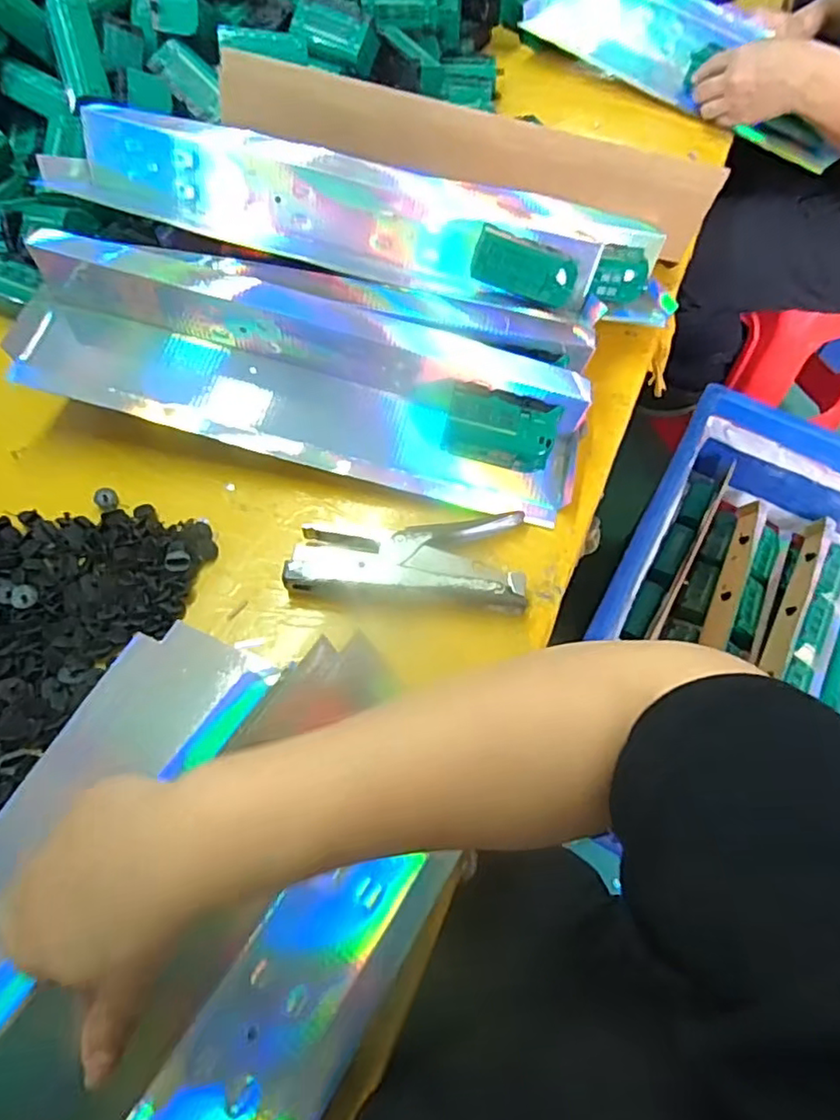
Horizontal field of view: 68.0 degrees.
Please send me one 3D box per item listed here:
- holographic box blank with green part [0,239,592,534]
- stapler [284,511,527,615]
[{"bbox_3d":[-0.111,-0.158,0.526,0.503,0.113,0.134,13,61,6],"label":"holographic box blank with green part"},{"bbox_3d":[-0.010,-0.003,0.487,0.178,0.027,0.086,1,60,-1],"label":"stapler"}]

